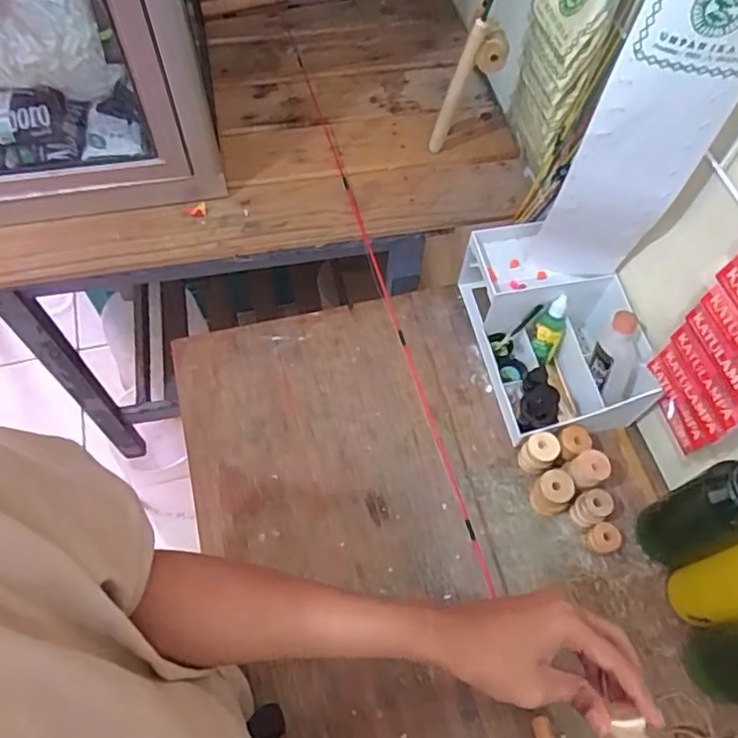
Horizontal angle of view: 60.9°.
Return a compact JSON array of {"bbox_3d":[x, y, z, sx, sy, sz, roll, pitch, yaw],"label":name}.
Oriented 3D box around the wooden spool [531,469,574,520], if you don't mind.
[{"bbox_3d":[0.187,0.131,0.650,0.037,0.057,0.037,1,61,-2],"label":"wooden spool"}]

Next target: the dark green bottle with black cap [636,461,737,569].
[{"bbox_3d":[0.301,0.135,0.572,0.057,0.194,0.052,1,61,-2],"label":"dark green bottle with black cap"}]

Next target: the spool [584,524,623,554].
[{"bbox_3d":[0.241,0.175,0.644,0.030,0.028,0.028,1,61,-2],"label":"spool"}]

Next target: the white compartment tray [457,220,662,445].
[{"bbox_3d":[0.212,-0.046,0.711,0.150,0.121,0.230,-10,62,-8],"label":"white compartment tray"}]

